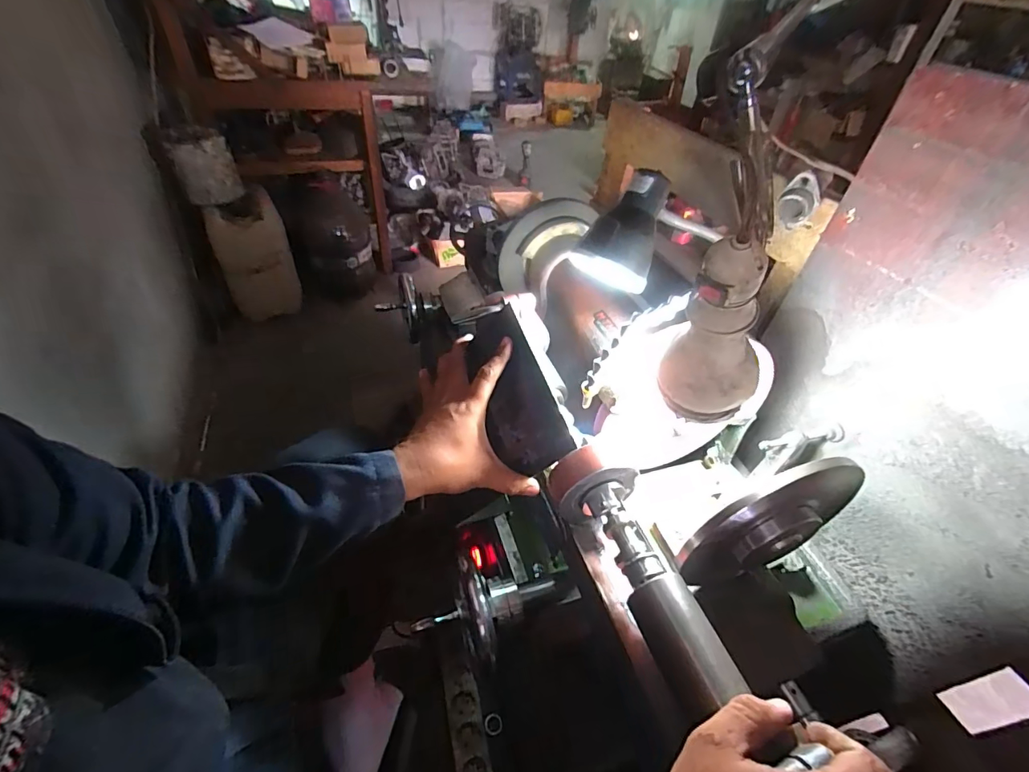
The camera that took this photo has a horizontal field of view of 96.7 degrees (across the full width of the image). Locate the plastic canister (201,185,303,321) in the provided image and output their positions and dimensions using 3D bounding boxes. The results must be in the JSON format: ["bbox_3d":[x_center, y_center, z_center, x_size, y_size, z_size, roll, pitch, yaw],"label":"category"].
[{"bbox_3d":[-0.907,-0.459,1.590,0.219,0.393,0.217,-20,49,-24],"label":"plastic canister"}]

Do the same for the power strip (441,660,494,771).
[{"bbox_3d":[-0.076,0.558,0.738,0.055,0.034,0.192,-9,45,-14],"label":"power strip"}]

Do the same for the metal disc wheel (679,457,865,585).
[{"bbox_3d":[0.215,0.124,0.387,0.147,0.159,0.025,-8,45,-14],"label":"metal disc wheel"}]

